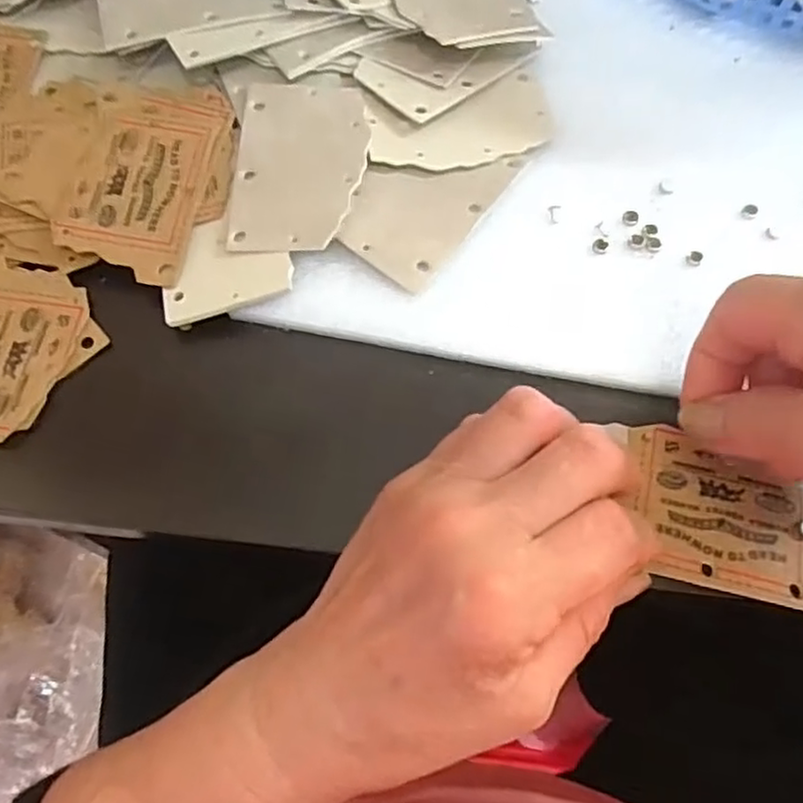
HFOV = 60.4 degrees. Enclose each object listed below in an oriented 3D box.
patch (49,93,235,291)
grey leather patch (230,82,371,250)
[{"bbox_3d":[-0.109,-0.095,0.294,0.055,0.005,0.091,13,72,-2],"label":"patch"},{"bbox_3d":[-0.043,-0.100,0.293,0.054,0.004,0.082,2,70,5],"label":"grey leather patch"}]

